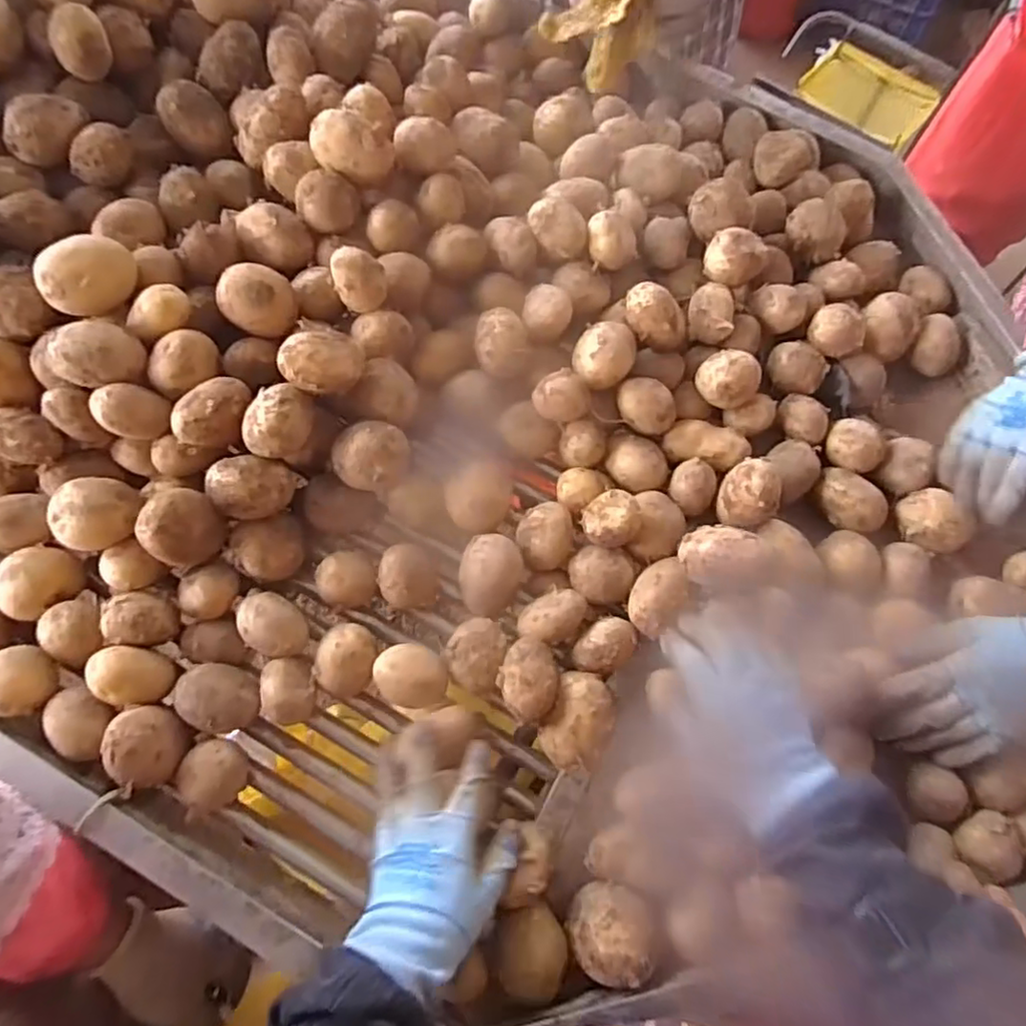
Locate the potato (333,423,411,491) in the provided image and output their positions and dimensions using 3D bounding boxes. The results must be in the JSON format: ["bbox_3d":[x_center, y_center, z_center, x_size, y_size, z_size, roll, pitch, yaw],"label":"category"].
[{"bbox_3d":[-0.124,-0.047,0.564,0.064,0.055,0.050,0,69,-2],"label":"potato"}]

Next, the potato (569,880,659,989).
[{"bbox_3d":[0.077,0.319,0.488,0.063,0.042,0.064,1,69,-2],"label":"potato"}]

